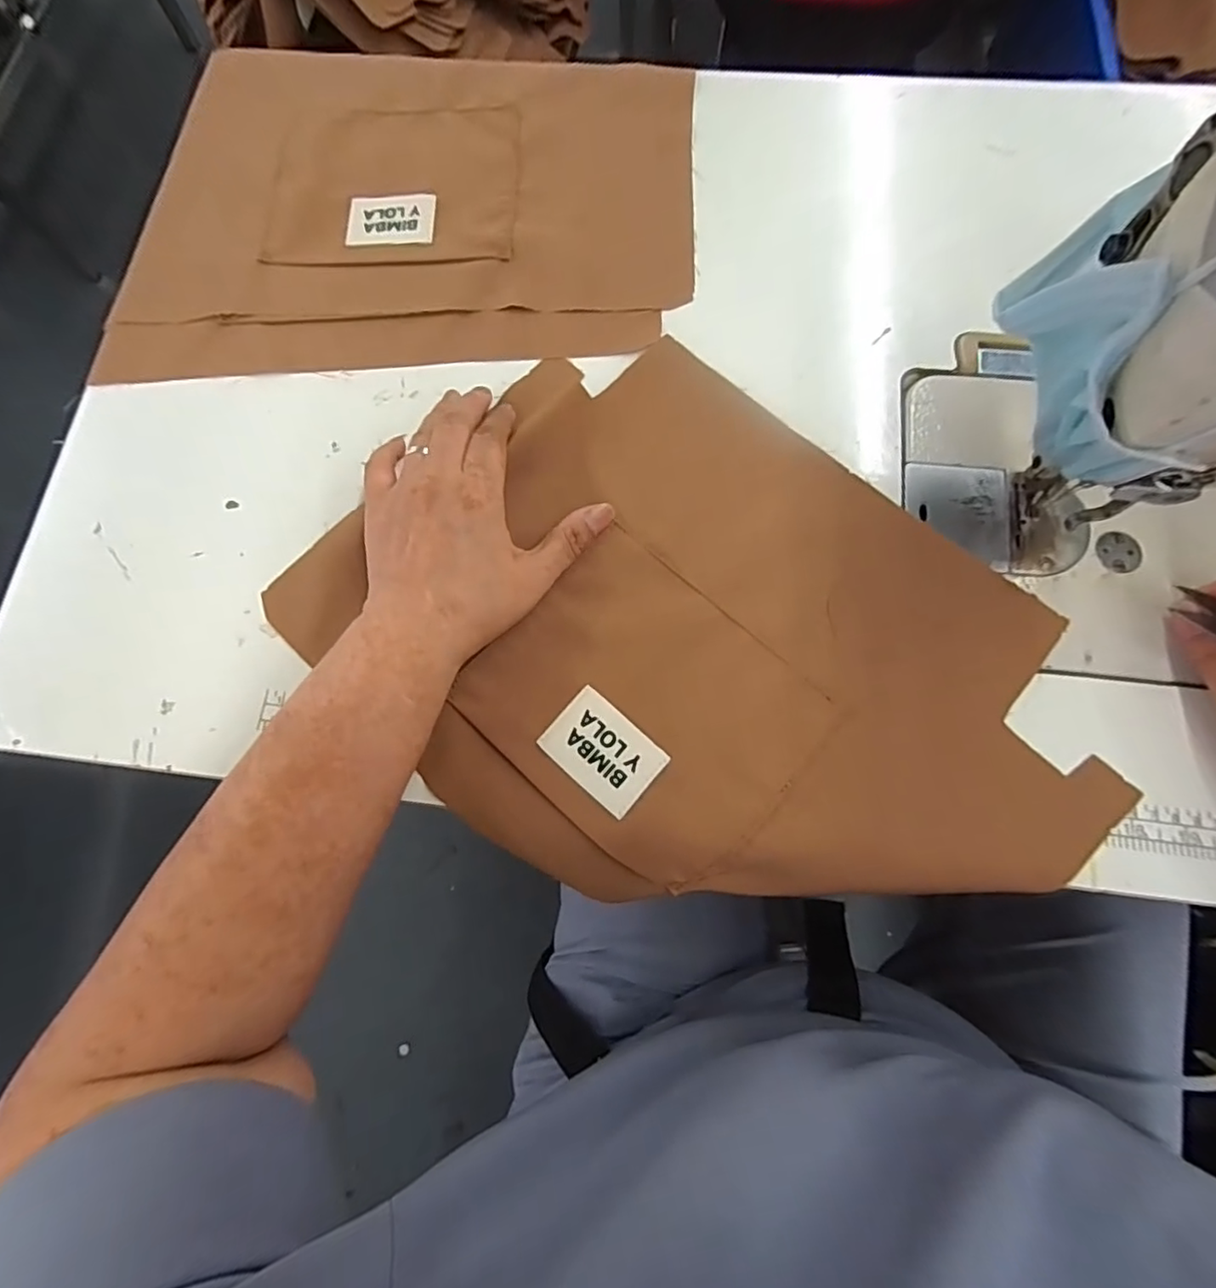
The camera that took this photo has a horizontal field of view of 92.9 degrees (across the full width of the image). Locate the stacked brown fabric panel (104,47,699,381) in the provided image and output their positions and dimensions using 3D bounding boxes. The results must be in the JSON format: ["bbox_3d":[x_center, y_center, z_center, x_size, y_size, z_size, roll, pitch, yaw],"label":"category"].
[{"bbox_3d":[-0.133,-0.296,0.391,0.373,0.009,0.249,0,77,2],"label":"stacked brown fabric panel"}]

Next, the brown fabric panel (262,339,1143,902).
[{"bbox_3d":[0.049,0.003,0.314,0.394,0.021,0.280,40,81,10],"label":"brown fabric panel"}]

